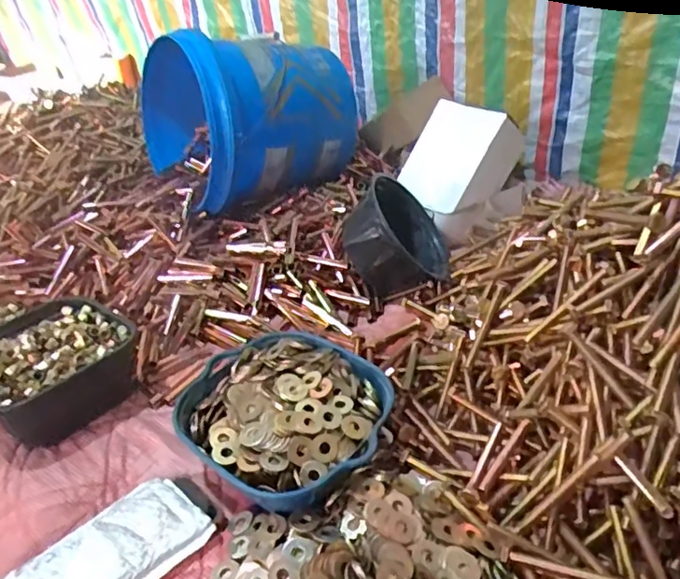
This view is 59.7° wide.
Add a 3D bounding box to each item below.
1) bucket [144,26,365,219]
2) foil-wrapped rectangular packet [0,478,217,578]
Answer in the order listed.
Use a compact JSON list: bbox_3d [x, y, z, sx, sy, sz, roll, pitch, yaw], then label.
[{"bbox_3d":[-0.158,-0.299,0.977,0.278,0.246,0.278,-30,42,-29],"label":"bucket"},{"bbox_3d":[-0.200,0.229,0.507,0.162,0.026,0.091,-33,43,-32],"label":"foil-wrapped rectangular packet"}]

